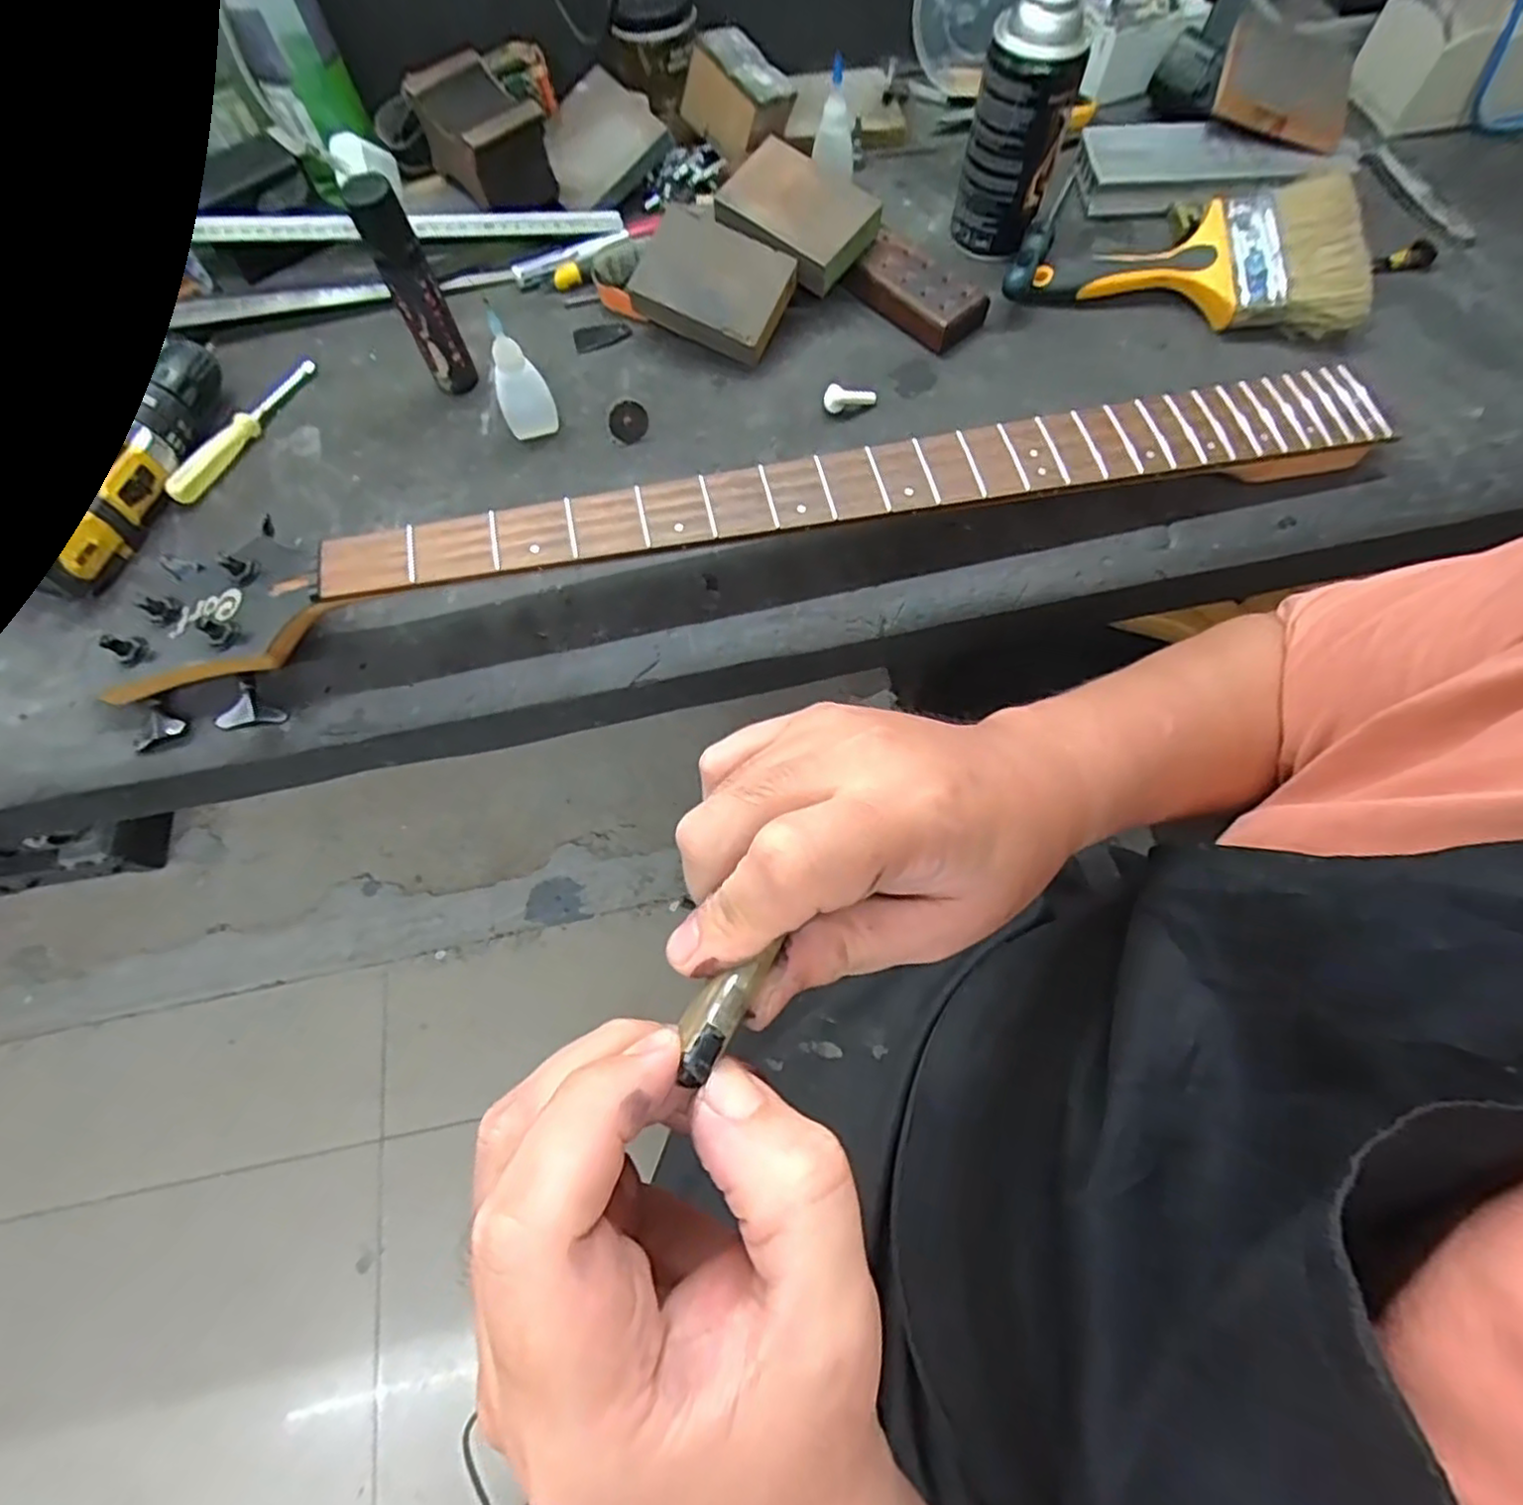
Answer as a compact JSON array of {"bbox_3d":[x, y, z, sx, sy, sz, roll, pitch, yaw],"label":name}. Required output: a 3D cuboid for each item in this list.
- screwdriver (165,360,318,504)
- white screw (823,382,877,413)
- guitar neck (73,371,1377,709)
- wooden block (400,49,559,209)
[{"bbox_3d":[-0.361,-0.228,0.485,0.016,0.017,0.141,18,68,9],"label":"screwdriver"},{"bbox_3d":[0.061,-0.243,0.478,0.036,0.014,0.012,-1,66,1],"label":"white screw"},{"bbox_3d":[0.010,-0.139,0.420,0.786,0.043,0.070,-12,67,-4],"label":"guitar neck"},{"bbox_3d":[-0.222,-0.488,0.553,0.065,0.060,0.101,-40,71,-15],"label":"wooden block"}]

